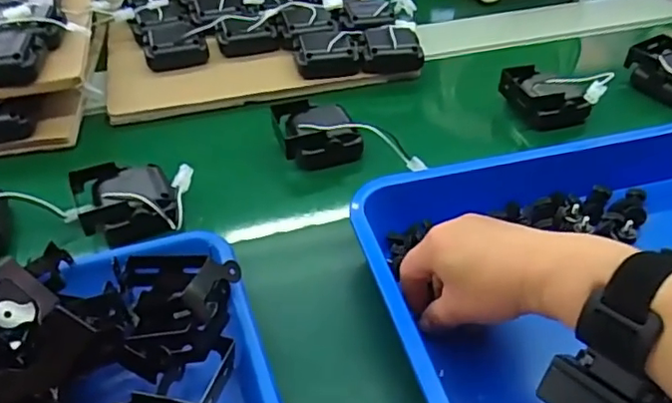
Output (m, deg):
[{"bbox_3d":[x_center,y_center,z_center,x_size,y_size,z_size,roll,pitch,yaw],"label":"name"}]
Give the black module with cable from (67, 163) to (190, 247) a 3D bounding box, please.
[{"bbox_3d":[-0.172,0.005,0.507,0.098,0.047,0.077,-12,43,-12],"label":"black module with cable"}]

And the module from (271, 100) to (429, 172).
[{"bbox_3d":[0.009,-0.061,0.575,0.148,0.042,0.072,5,42,6],"label":"module"}]

